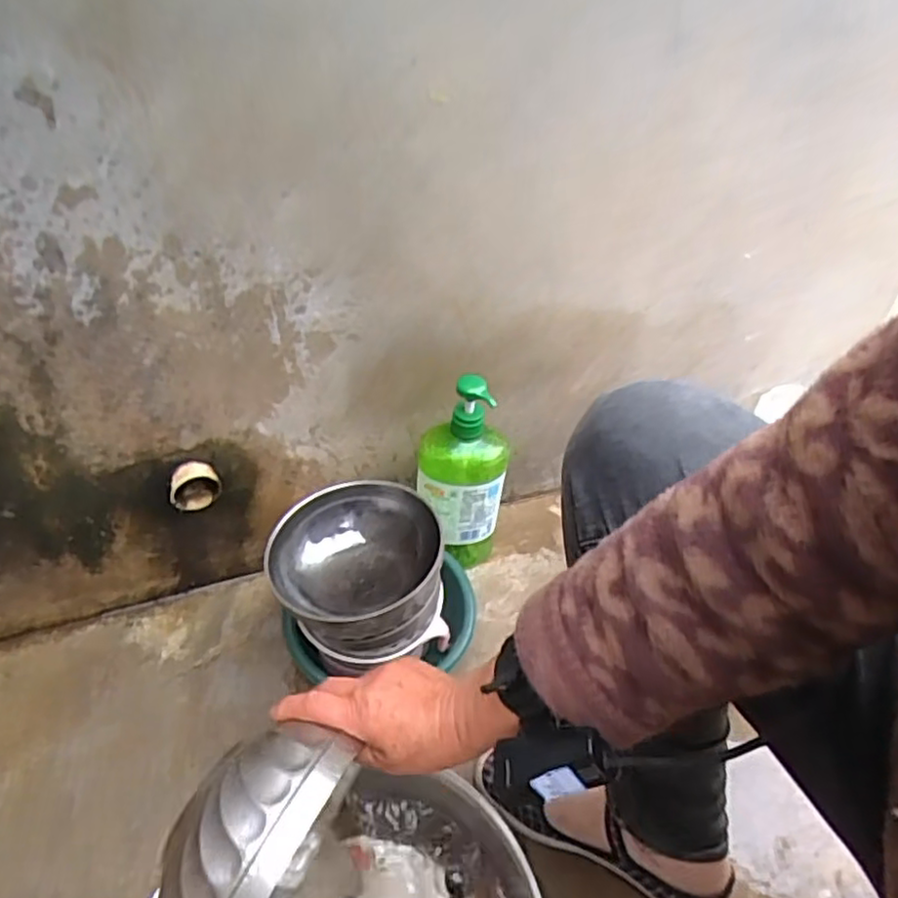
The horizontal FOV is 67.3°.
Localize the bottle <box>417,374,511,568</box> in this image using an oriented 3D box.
[{"bbox_3d":[0.014,0.034,0.776,0.099,0.267,0.056,7,42,-1],"label":"bottle"}]

